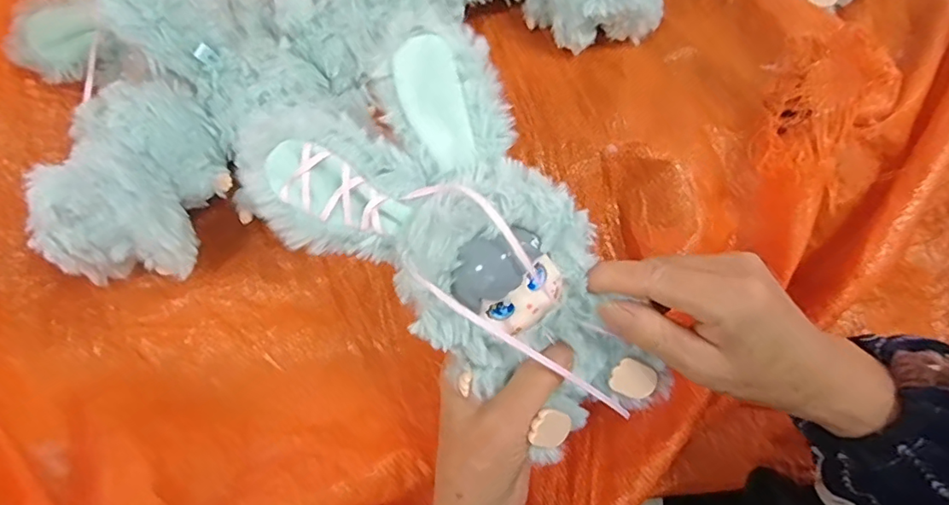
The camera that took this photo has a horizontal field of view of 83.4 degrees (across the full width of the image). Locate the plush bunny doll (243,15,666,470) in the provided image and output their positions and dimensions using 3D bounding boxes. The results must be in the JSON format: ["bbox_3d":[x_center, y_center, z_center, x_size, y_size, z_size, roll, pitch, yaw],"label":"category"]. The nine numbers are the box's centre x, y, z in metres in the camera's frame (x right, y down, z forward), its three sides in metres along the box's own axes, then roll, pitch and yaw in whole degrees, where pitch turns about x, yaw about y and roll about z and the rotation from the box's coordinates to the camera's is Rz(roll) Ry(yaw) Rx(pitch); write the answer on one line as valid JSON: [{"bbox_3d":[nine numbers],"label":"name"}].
[{"bbox_3d":[0.007,0.003,0.266,0.133,0.075,0.223,-41,85,-3],"label":"plush bunny doll"}]

